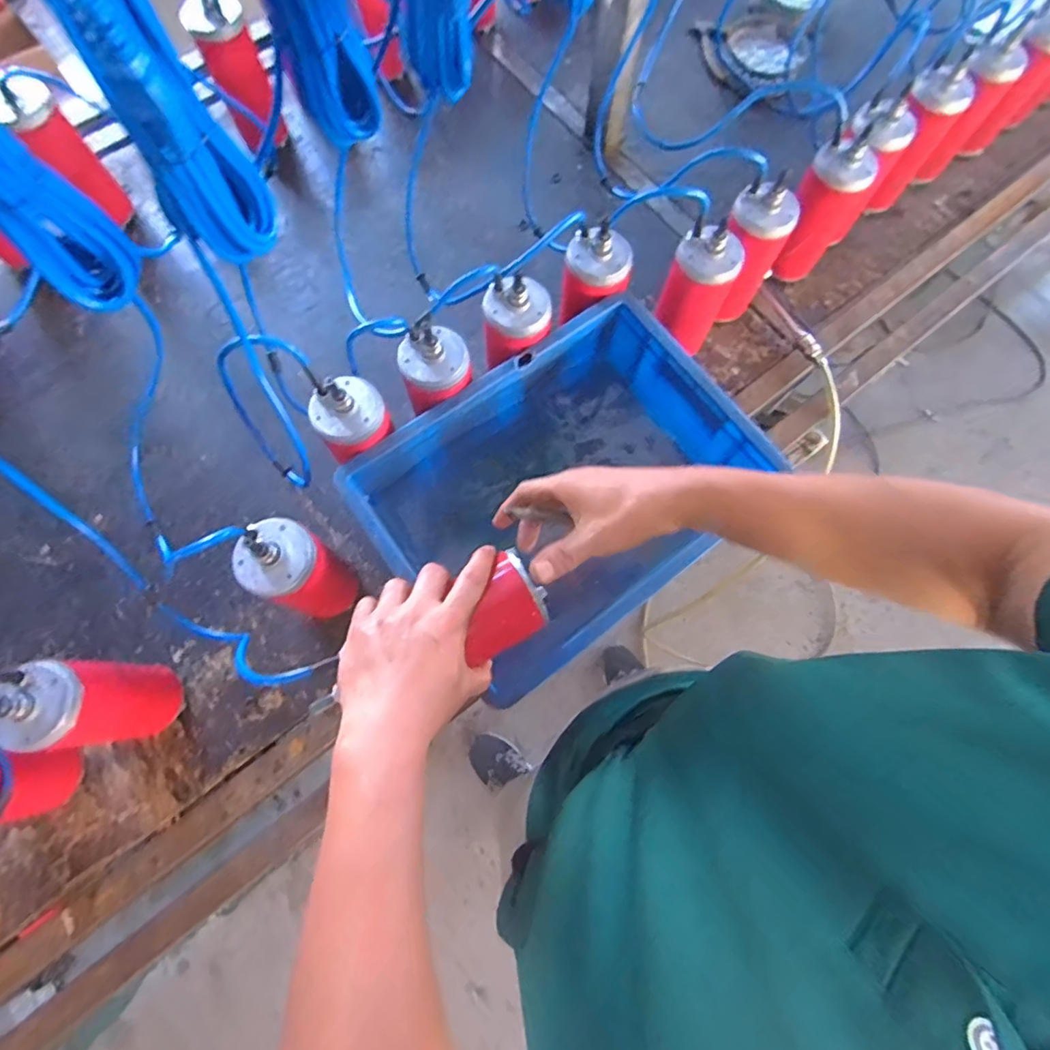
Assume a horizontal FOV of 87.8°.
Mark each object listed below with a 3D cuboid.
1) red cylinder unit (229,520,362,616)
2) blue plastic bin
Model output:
[{"bbox_3d":[-0.236,0.052,0.585,0.069,0.201,0.072,1,75,-2],"label":"red cylinder unit"},{"bbox_3d":[0.038,-0.038,0.657,0.401,0.166,0.298,-38,79,-11],"label":"blue plastic bin"}]

